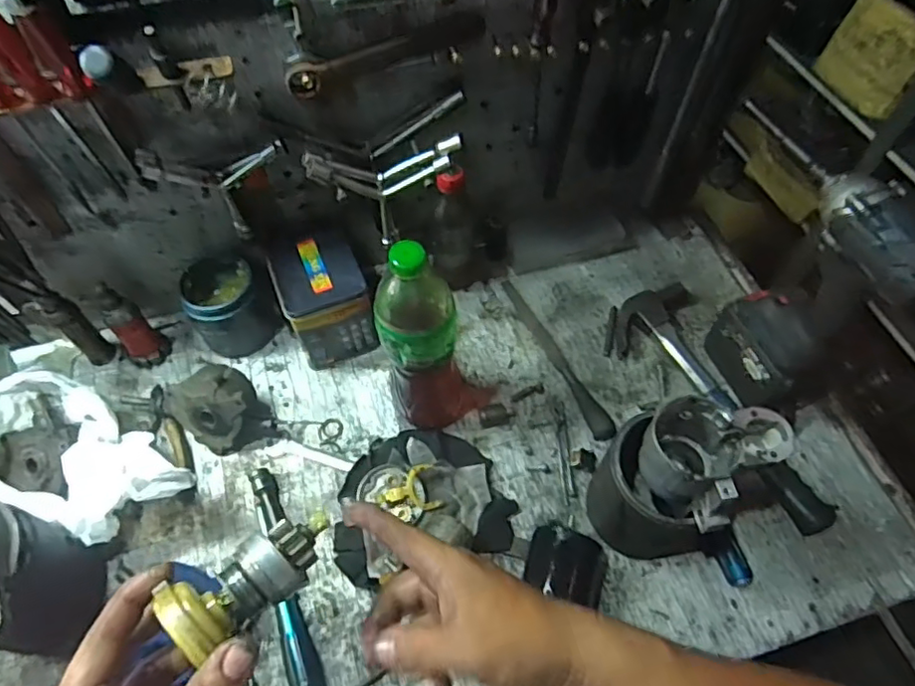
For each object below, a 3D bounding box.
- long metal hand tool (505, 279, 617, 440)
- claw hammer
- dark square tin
[{"bbox_3d":[0.125,0.013,0.752,0.028,0.011,0.249,-20,60,-13],"label":"long metal hand tool"},{"bbox_3d":[0.297,0.072,0.703,0.123,0.033,0.332,-17,59,-12],"label":"claw hammer"},{"bbox_3d":[-0.158,-0.054,0.733,0.110,0.132,0.118,-18,59,-12],"label":"dark square tin"}]

